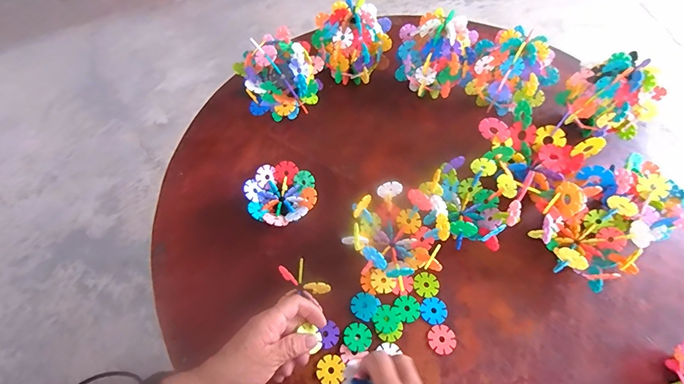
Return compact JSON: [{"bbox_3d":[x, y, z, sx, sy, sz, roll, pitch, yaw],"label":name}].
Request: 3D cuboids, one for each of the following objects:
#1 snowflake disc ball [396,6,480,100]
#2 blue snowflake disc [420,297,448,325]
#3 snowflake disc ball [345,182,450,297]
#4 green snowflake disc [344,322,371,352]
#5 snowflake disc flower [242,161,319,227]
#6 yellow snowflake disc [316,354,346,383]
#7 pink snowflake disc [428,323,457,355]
[{"bbox_3d":[0.146,-0.214,0.586,0.114,0.112,0.098,16,61,8],"label":"snowflake disc ball"},{"bbox_3d":[0.113,0.145,0.457,0.031,0.004,0.031,1,60,-2],"label":"blue snowflake disc"},{"bbox_3d":[0.072,0.054,0.469,0.132,0.073,0.113,-32,66,-20],"label":"snowflake disc ball"},{"bbox_3d":[0.019,0.169,0.437,0.031,0.004,0.031,1,60,-2],"label":"green snowflake disc"},{"bbox_3d":[-0.081,0.008,0.506,0.089,0.039,0.087,1,60,-2],"label":"snowflake disc flower"},{"bbox_3d":[-0.012,0.200,0.417,0.030,0.004,0.031,-32,66,-20],"label":"yellow snowflake disc"},{"bbox_3d":[0.119,0.174,0.440,0.032,0.004,0.032,1,60,-2],"label":"pink snowflake disc"}]

